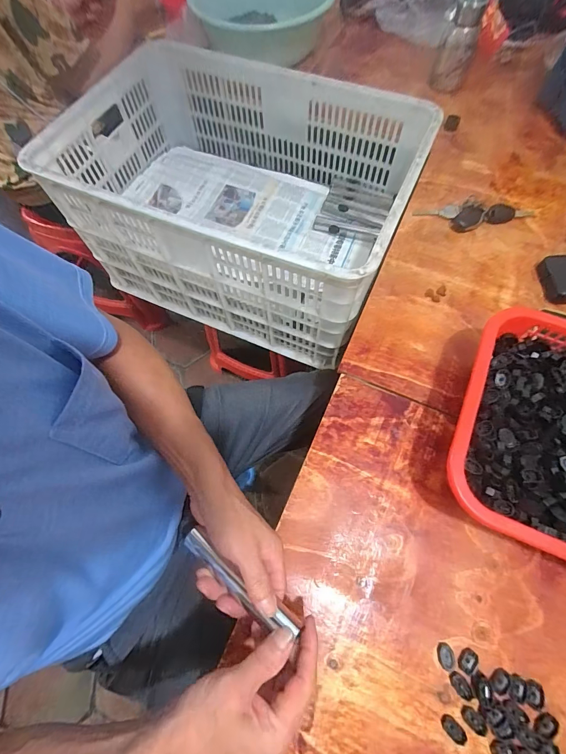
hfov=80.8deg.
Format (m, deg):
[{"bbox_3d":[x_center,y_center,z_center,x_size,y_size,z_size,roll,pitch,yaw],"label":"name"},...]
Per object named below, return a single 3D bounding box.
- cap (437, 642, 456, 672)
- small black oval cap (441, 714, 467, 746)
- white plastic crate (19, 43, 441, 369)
[{"bbox_3d":[0.167,0.287,0.340,0.016,0.004,0.022,-1,69,1],"label":"cap"},{"bbox_3d":[0.164,0.340,0.320,0.015,0.006,0.023,-43,74,-13],"label":"small black oval cap"},{"bbox_3d":[-0.089,-0.352,0.688,0.610,0.331,0.446,22,70,10],"label":"white plastic crate"}]

